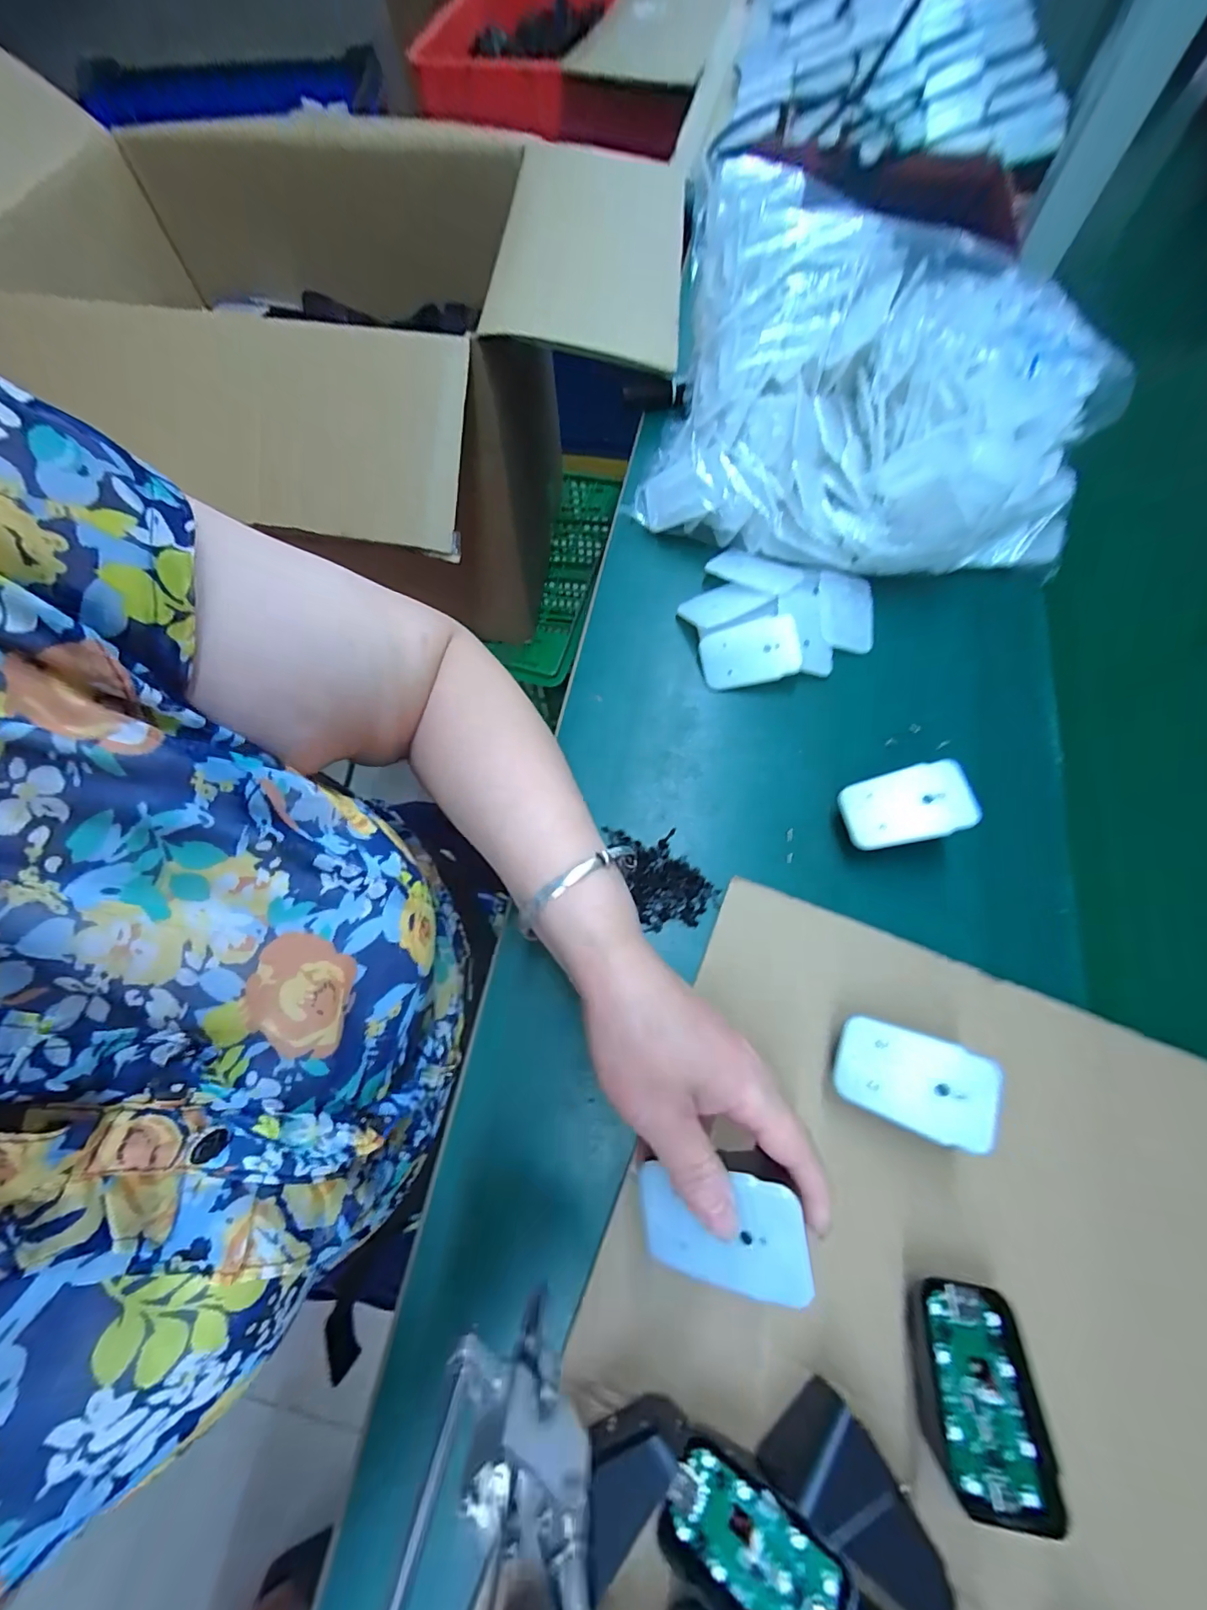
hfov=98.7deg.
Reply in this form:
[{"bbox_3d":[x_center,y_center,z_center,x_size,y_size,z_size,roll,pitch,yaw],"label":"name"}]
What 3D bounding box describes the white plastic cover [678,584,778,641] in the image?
[{"bbox_3d":[0.095,-0.153,0.402,0.065,0.010,0.046,-19,56,4],"label":"white plastic cover"}]

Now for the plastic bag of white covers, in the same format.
[{"bbox_3d":[0.210,-0.316,0.405,0.339,0.131,0.245,15,71,8],"label":"plastic bag of white covers"}]

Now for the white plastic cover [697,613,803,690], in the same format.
[{"bbox_3d":[0.108,-0.112,0.384,0.069,0.004,0.045,-11,91,15],"label":"white plastic cover"}]

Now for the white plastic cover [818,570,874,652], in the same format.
[{"bbox_3d":[0.189,-0.150,0.403,0.045,0.006,0.067,9,73,-7],"label":"white plastic cover"}]

